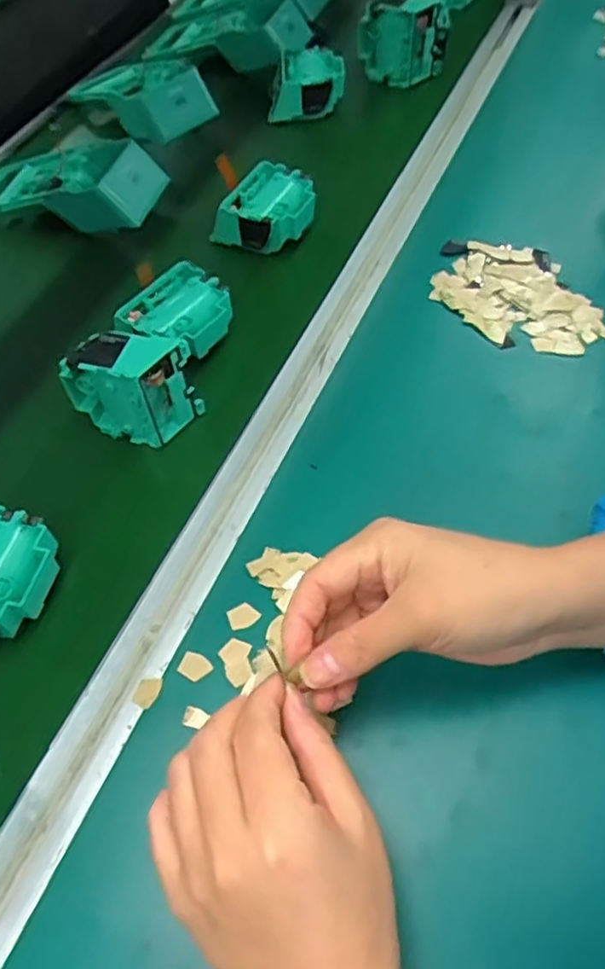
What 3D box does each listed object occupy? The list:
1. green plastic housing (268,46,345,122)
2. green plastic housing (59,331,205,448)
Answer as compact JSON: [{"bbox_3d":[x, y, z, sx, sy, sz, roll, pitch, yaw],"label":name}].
[{"bbox_3d":[0.004,-0.414,0.686,0.075,0.037,0.075,-2,57,2],"label":"green plastic housing"},{"bbox_3d":[-0.116,-0.065,0.448,0.078,0.074,0.036,10,59,10],"label":"green plastic housing"}]

